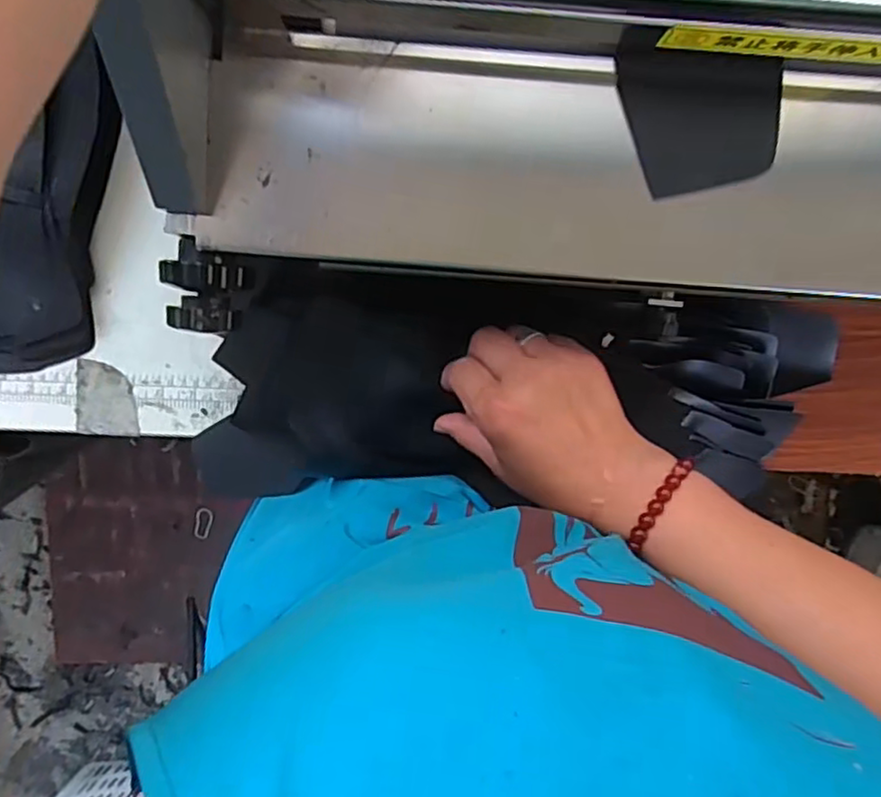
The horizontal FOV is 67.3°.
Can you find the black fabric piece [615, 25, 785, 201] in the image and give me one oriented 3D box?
[{"bbox_3d":[0.118,-0.129,0.305,0.075,0.011,0.067,5,96,1],"label":"black fabric piece"}]

